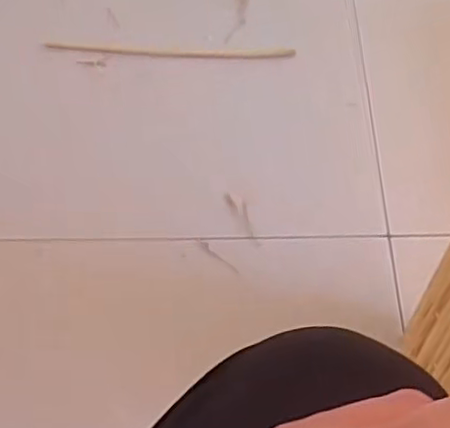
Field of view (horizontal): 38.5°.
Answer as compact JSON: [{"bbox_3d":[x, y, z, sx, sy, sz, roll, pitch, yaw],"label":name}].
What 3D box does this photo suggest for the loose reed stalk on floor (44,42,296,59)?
[{"bbox_3d":[-0.072,-0.217,0.859,0.326,0.012,0.019,2,64,-2],"label":"loose reed stalk on floor"}]

